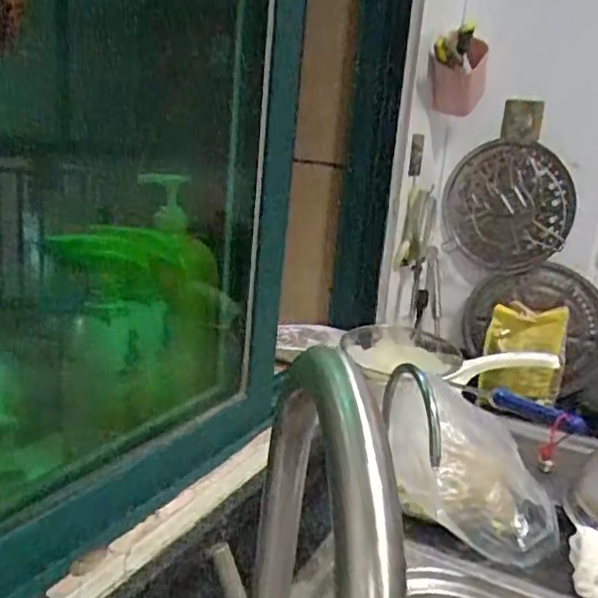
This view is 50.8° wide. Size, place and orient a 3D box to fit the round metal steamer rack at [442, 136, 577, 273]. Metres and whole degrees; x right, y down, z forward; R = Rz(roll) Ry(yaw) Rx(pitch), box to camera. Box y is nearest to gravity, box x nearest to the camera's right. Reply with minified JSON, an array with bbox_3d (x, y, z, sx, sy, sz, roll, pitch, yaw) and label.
[{"bbox_3d":[0.349,-0.155,1.057,0.198,0.209,0.038,10,14,14],"label":"round metal steamer rack"}]

